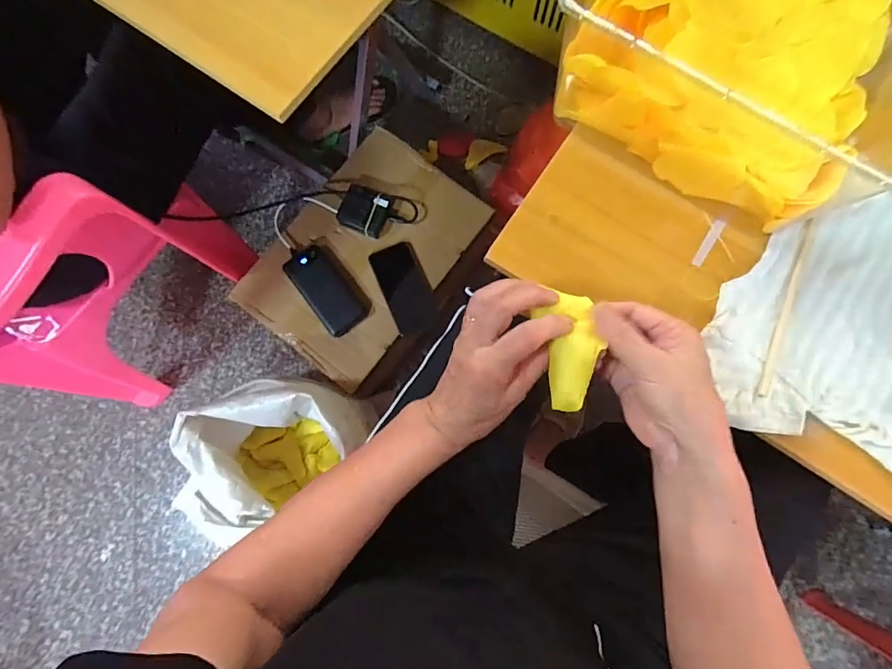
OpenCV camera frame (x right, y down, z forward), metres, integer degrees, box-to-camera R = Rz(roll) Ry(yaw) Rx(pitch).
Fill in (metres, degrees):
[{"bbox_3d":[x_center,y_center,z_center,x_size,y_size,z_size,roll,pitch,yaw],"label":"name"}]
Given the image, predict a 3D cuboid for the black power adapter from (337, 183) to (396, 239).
[{"bbox_3d":[-0.142,-0.222,0.774,0.085,0.030,0.080,21,79,3],"label":"black power adapter"}]

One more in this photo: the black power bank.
[{"bbox_3d":[-0.204,-0.080,0.750,0.083,0.018,0.155,-41,82,-8],"label":"black power bank"}]

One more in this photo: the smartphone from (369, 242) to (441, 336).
[{"bbox_3d":[-0.072,-0.084,0.774,0.080,0.014,0.155,-23,80,-6],"label":"smartphone"}]

